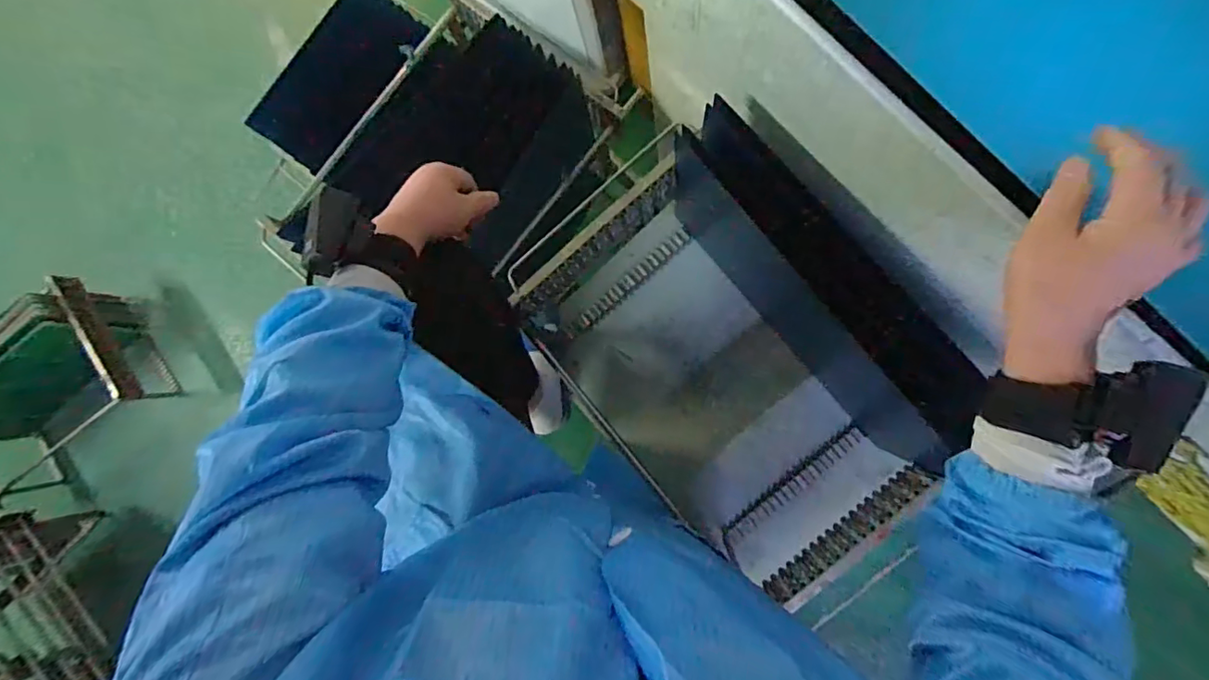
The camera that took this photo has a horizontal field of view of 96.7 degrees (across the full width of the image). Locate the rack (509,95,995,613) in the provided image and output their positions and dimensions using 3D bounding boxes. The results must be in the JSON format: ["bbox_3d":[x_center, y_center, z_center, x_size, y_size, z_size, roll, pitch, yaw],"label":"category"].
[{"bbox_3d":[0.187,0.055,0.793,0.411,0.323,0.629,-39,82,3],"label":"rack"}]

